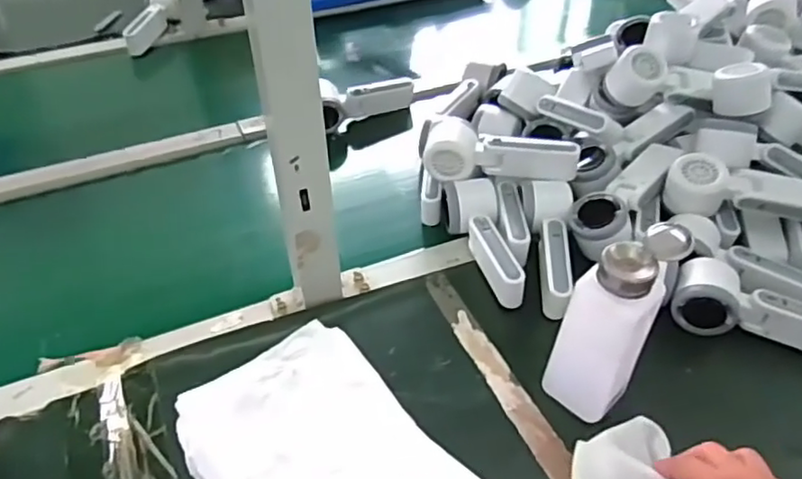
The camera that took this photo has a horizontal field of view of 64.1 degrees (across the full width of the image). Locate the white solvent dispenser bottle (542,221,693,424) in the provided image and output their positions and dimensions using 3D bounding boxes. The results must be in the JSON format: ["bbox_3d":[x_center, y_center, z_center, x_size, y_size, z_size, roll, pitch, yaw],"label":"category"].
[{"bbox_3d":[0.163,0.071,0.509,0.066,0.179,0.060,19,46,19],"label":"white solvent dispenser bottle"}]

